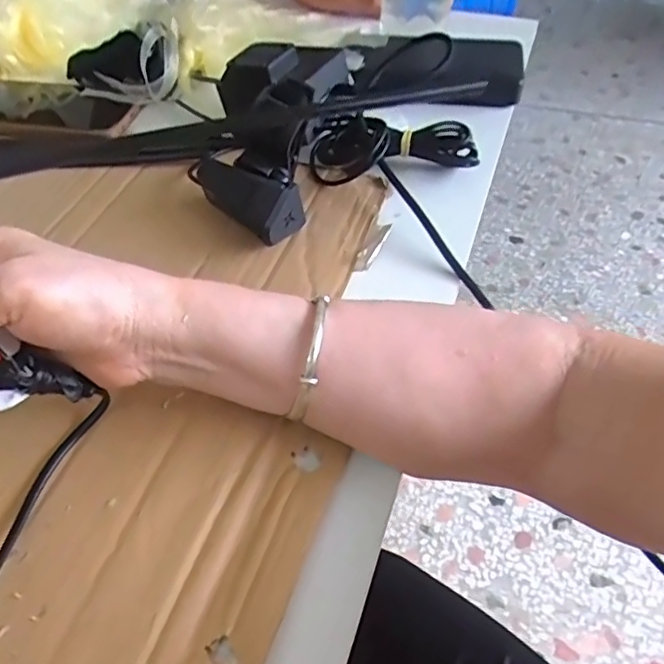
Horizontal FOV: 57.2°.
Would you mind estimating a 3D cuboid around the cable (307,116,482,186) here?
[{"bbox_3d":[0.043,-0.137,0.439,0.115,0.023,0.059,-2,51,-2],"label":"cable"}]

